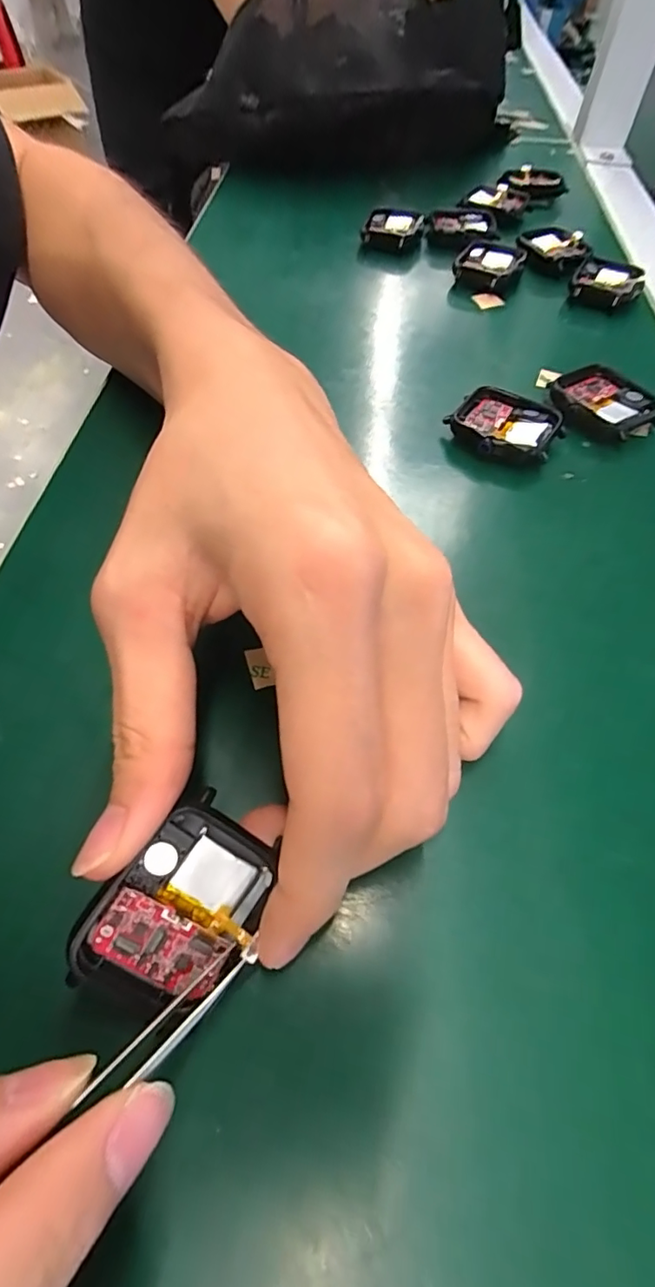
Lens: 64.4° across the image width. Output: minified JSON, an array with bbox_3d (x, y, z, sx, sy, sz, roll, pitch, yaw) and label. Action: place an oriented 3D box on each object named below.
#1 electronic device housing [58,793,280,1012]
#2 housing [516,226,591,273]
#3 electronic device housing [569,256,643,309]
[{"bbox_3d":[-0.033,0.062,0.118,0.034,0.010,0.043,44,73,-10],"label":"electronic device housing"},{"bbox_3d":[0.147,-0.253,0.332,0.038,0.009,0.039,-26,62,-17],"label":"housing"},{"bbox_3d":[0.166,-0.214,0.310,0.038,0.012,0.038,28,61,15],"label":"electronic device housing"}]

